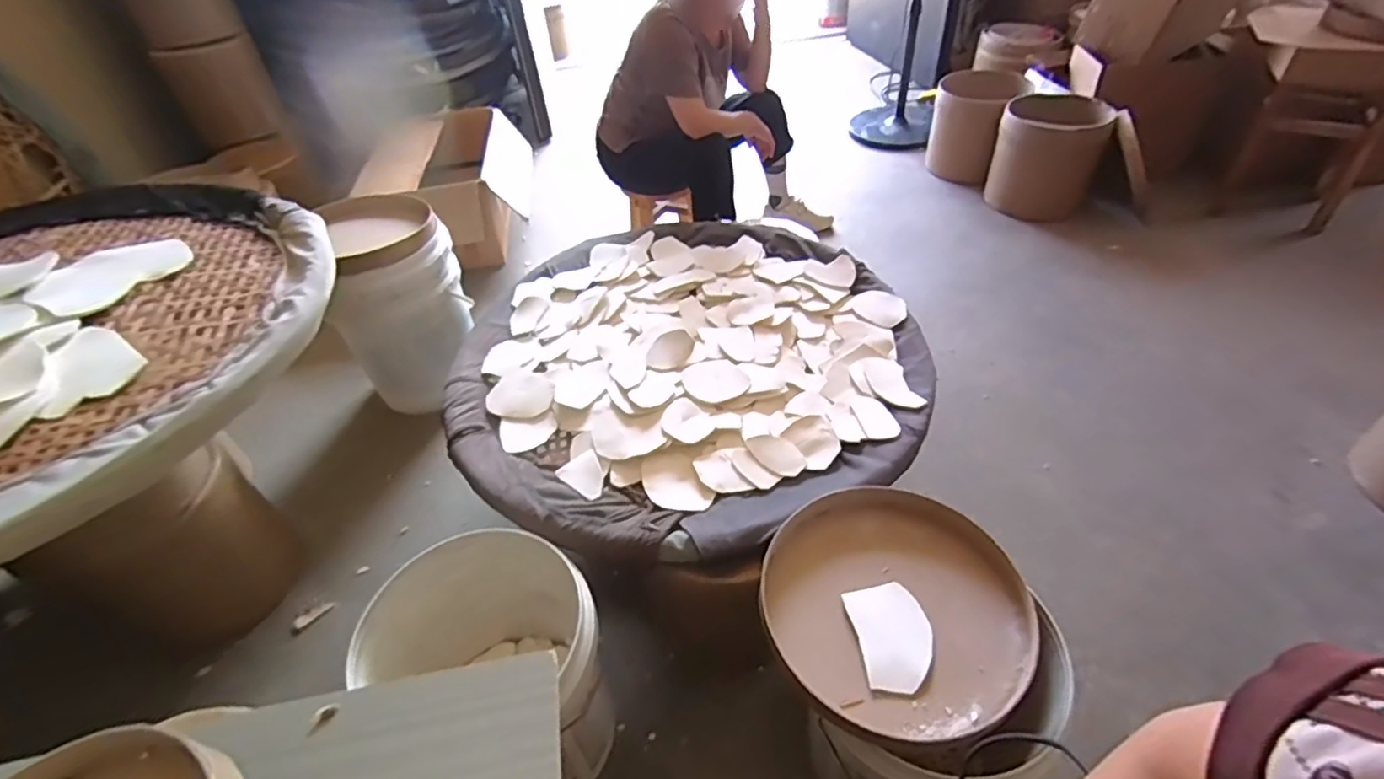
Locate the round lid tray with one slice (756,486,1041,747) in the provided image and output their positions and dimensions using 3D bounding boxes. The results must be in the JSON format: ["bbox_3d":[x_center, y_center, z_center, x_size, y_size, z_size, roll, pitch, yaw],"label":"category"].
[{"bbox_3d":[0.229,0.247,0.733,0.277,0.044,0.288,-3,44,3],"label":"round lid tray with one slice"}]

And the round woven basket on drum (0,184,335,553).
[{"bbox_3d":[-0.943,-0.072,0.863,0.784,0.061,0.797,-3,44,3],"label":"round woven basket on drum"}]

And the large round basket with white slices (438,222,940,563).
[{"bbox_3d":[-0.012,-0.065,1.126,0.798,0.066,0.797,3,45,9],"label":"large round basket with white slices"}]

